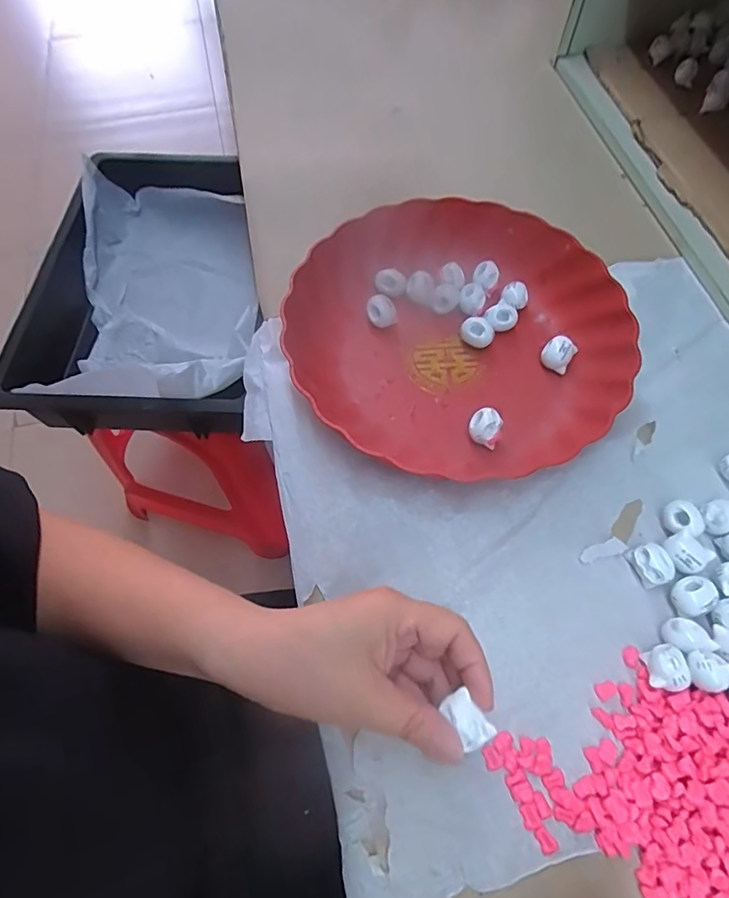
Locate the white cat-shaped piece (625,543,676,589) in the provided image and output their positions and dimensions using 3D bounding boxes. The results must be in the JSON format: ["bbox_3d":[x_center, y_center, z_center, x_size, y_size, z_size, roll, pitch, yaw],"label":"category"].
[{"bbox_3d":[0.180,0.072,0.317,0.018,0.016,0.025,-20,66,-10],"label":"white cat-shaped piece"}]

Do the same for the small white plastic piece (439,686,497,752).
[{"bbox_3d":[0.050,0.130,0.244,0.017,0.004,0.025,-27,68,-13],"label":"small white plastic piece"}]

